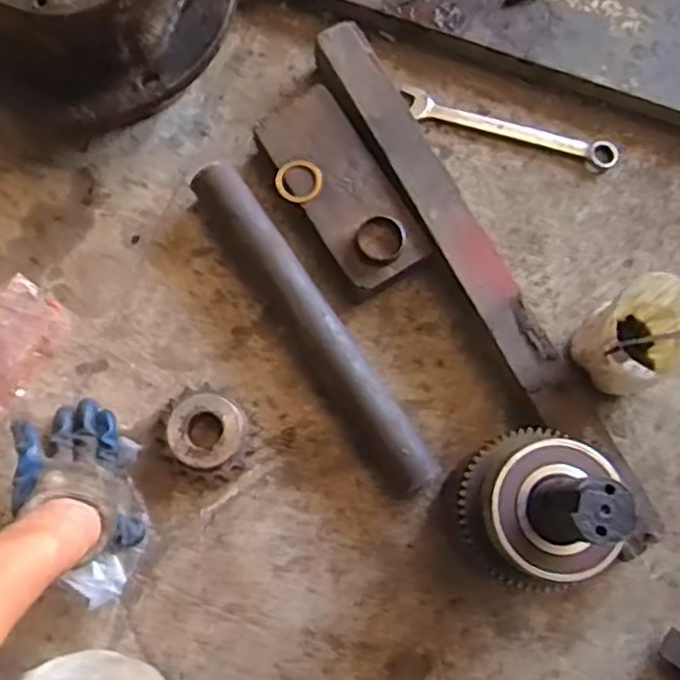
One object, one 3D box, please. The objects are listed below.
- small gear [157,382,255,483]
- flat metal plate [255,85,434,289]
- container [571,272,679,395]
[{"bbox_3d":[-0.133,0.091,0.679,0.096,0.035,0.088,41,80,6],"label":"small gear"},{"bbox_3d":[0.000,-0.160,0.733,0.095,0.050,0.226,-30,81,-7],"label":"flat metal plate"},{"bbox_3d":[0.288,-0.001,0.673,0.101,0.114,0.092,0,78,-2],"label":"container"}]

